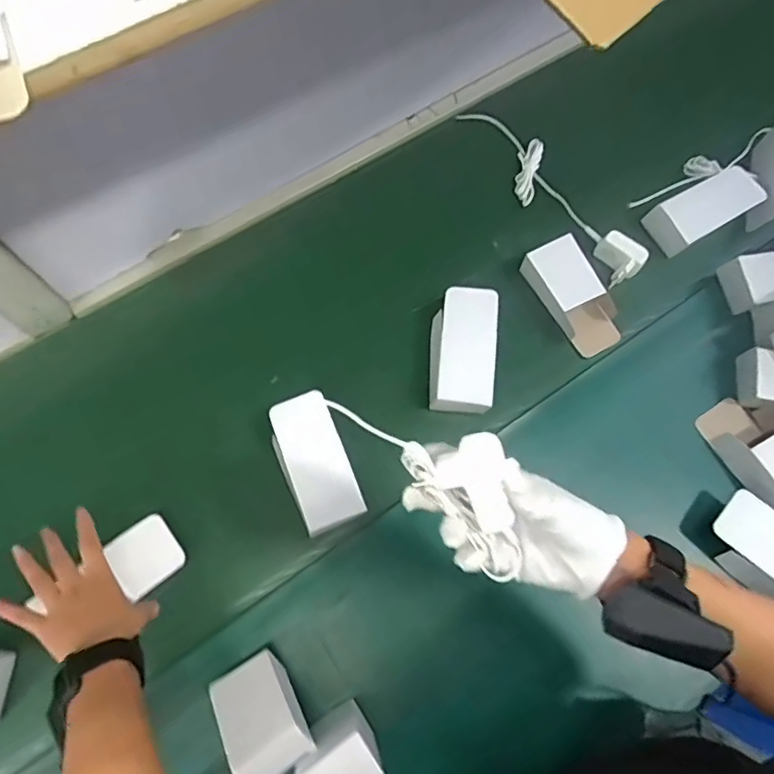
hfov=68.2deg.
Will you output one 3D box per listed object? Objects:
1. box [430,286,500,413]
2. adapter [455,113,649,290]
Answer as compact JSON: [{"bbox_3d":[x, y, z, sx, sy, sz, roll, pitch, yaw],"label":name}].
[{"bbox_3d":[0.091,-0.042,0.677,0.071,0.047,0.147,5,73,0],"label":"box"},{"bbox_3d":[0.218,-0.267,0.752,0.068,0.040,0.314,-32,76,-10],"label":"adapter"}]

